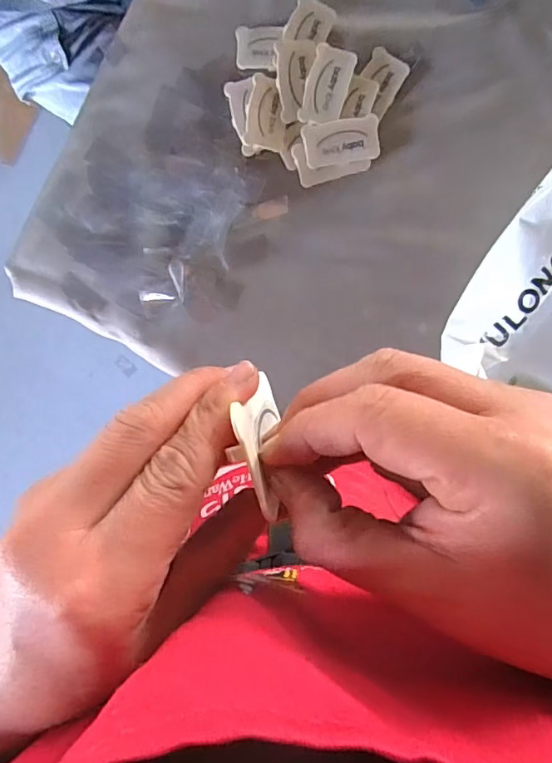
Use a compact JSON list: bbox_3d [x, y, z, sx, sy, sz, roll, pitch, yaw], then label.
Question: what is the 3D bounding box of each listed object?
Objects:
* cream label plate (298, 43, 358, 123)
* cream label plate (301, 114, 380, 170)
[{"bbox_3d":[0.052,-0.296,0.520,0.040,0.004,0.074,16,98,1],"label":"cream label plate"},{"bbox_3d":[0.066,-0.242,0.523,0.074,0.005,0.042,-6,101,2],"label":"cream label plate"}]

